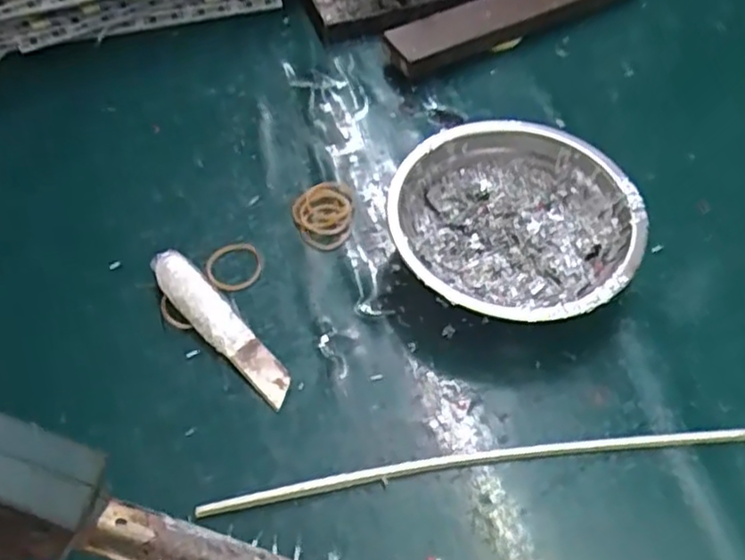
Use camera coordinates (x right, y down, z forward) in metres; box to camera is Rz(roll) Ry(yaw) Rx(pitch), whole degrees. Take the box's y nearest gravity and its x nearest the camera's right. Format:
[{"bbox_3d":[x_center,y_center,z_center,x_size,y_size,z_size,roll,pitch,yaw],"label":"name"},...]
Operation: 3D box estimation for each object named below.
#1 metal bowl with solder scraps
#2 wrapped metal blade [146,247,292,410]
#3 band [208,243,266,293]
[{"bbox_3d":[0.074,-0.027,0.361,0.123,0.035,0.120,0,55,1],"label":"metal bowl with solder scraps"},{"bbox_3d":[-0.078,0.022,0.355,0.022,0.019,0.104,-38,63,-23],"label":"wrapped metal blade"},{"bbox_3d":[-0.076,-0.007,0.384,0.031,0.004,0.031,2,61,-4],"label":"band"}]

